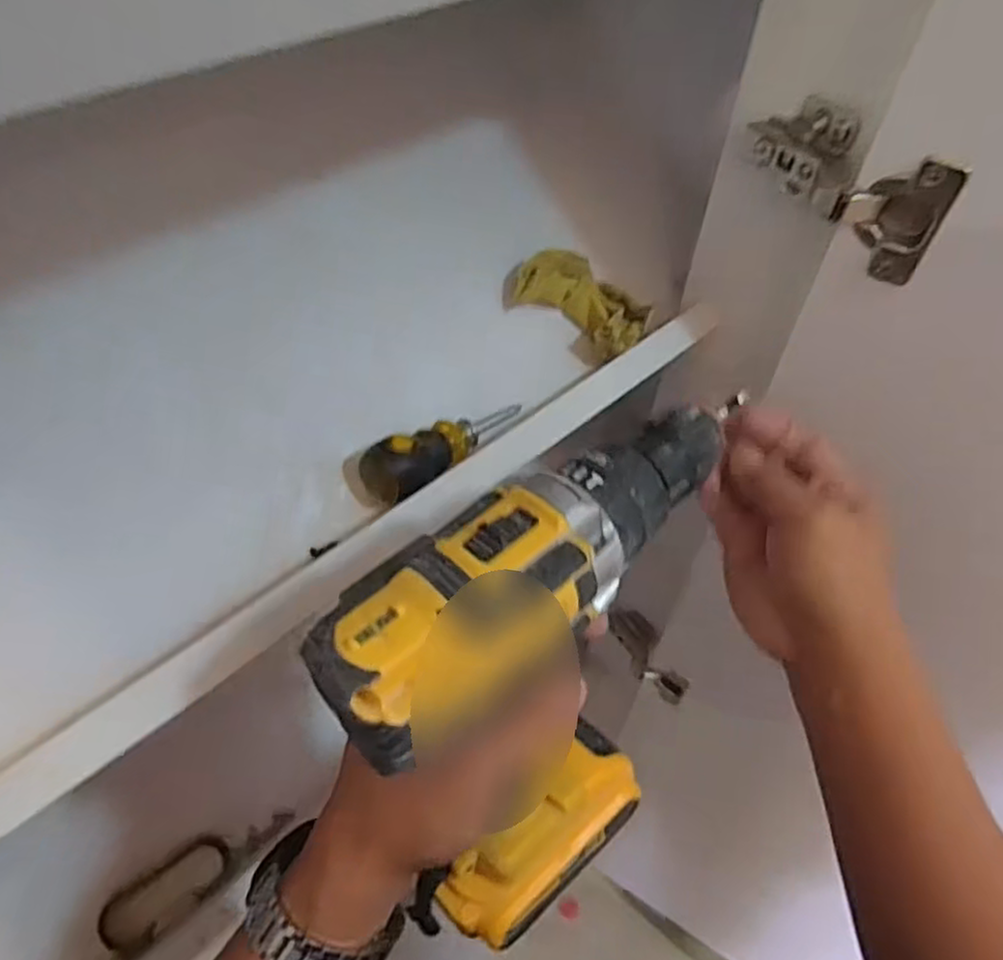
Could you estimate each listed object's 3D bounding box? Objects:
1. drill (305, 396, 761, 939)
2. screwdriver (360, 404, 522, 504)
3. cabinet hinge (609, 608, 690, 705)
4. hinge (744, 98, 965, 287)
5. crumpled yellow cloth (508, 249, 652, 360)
[{"bbox_3d":[0.021,0.084,0.329,0.198,0.215,0.078,-34,43,-23],"label":"drill"},{"bbox_3d":[-0.027,-0.019,0.393,0.030,0.027,0.110,37,45,25],"label":"screwdriver"},{"bbox_3d":[0.152,0.180,0.746,0.039,0.029,0.107,-24,56,-17],"label":"cabinet hinge"},{"bbox_3d":[0.169,-0.149,0.362,0.041,0.052,0.107,-22,55,-16],"label":"hinge"},{"bbox_3d":[0.053,-0.112,0.455,0.079,0.046,0.055,25,56,18],"label":"crumpled yellow cloth"}]

